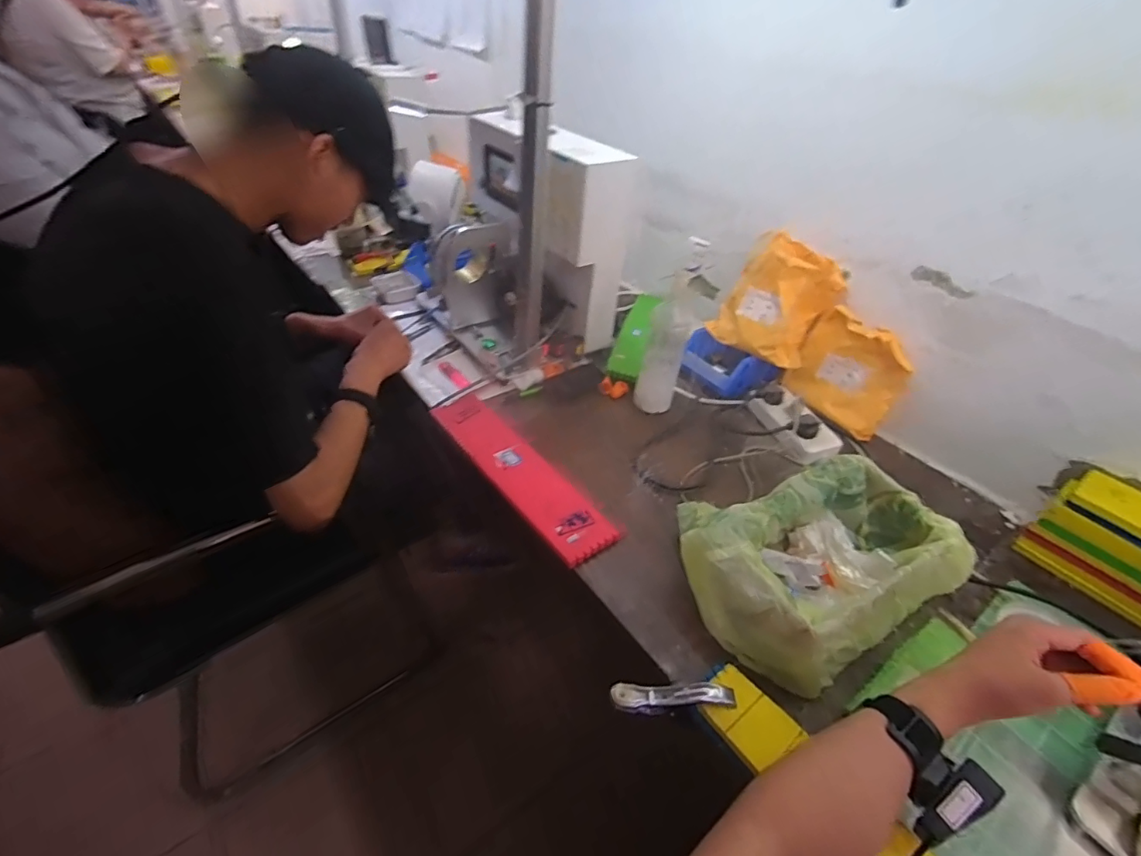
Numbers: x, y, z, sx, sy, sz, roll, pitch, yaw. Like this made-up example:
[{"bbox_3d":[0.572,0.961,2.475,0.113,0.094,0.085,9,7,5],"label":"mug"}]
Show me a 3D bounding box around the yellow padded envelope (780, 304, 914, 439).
[{"bbox_3d":[0.441,-0.089,0.840,0.024,0.160,0.164,-14,45,-38],"label":"yellow padded envelope"}]

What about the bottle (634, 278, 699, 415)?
[{"bbox_3d":[0.147,-0.117,0.826,0.055,0.176,0.055,-23,46,-31],"label":"bottle"}]

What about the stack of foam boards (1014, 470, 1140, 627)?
[{"bbox_3d":[0.658,0.145,0.620,0.077,0.114,0.175,-14,42,-22],"label":"stack of foam boards"}]

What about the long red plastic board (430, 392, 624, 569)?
[{"bbox_3d":[-0.070,0.055,0.746,0.100,0.015,0.343,-19,46,-37],"label":"long red plastic board"}]

